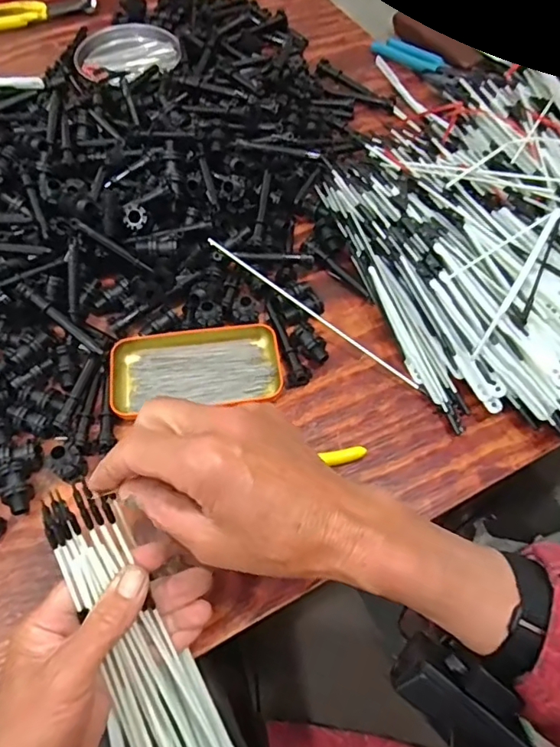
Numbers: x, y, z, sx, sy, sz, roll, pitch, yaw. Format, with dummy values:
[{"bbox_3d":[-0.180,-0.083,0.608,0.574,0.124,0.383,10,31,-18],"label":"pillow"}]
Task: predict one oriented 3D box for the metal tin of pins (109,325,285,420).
[{"bbox_3d":[-0.074,-0.003,0.468,0.145,0.025,0.065,-7,60,-4],"label":"metal tin of pins"}]

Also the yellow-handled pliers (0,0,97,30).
[{"bbox_3d":[-0.367,-0.514,0.764,0.202,0.023,0.044,-19,62,-11],"label":"yellow-handled pliers"}]

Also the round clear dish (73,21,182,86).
[{"bbox_3d":[-0.199,-0.418,0.699,0.131,0.019,0.114,-19,62,-11],"label":"round clear dish"}]

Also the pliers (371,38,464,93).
[{"bbox_3d":[0.184,-0.409,0.700,0.142,0.020,0.046,41,68,20],"label":"pliers"}]

